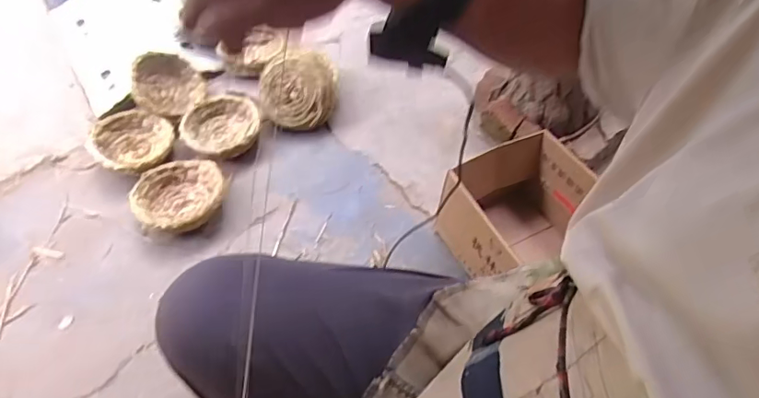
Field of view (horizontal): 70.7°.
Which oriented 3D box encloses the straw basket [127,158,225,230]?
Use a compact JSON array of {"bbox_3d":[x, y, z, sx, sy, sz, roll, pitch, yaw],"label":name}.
[{"bbox_3d":[-0.409,-0.001,1.104,0.182,0.078,0.177,-25,56,-19],"label":"straw basket"}]

